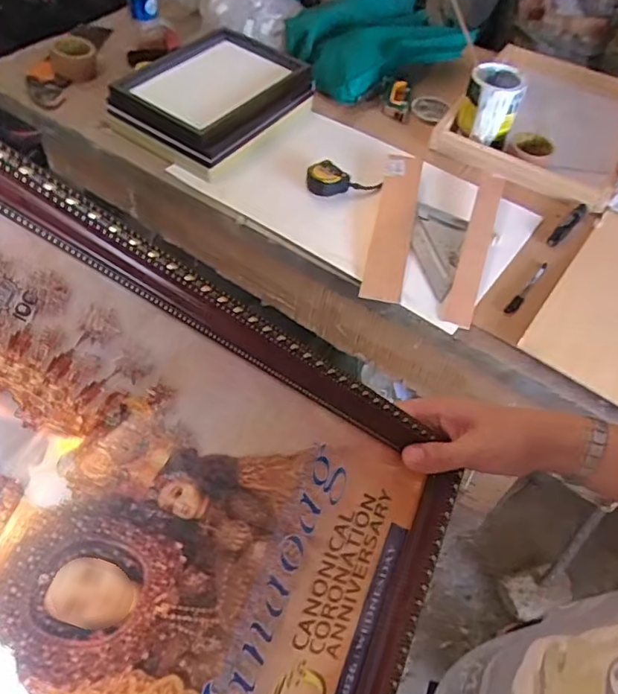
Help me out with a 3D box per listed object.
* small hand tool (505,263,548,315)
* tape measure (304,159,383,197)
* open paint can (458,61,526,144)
[{"bbox_3d":[0.365,-0.097,0.919,0.016,0.008,0.140,37,59,21],"label":"small hand tool"},{"bbox_3d":[0.065,-0.304,1.023,0.136,0.042,0.066,7,54,1],"label":"tape measure"},{"bbox_3d":[0.368,-0.489,1.122,0.110,0.115,0.127,20,55,10],"label":"open paint can"}]

